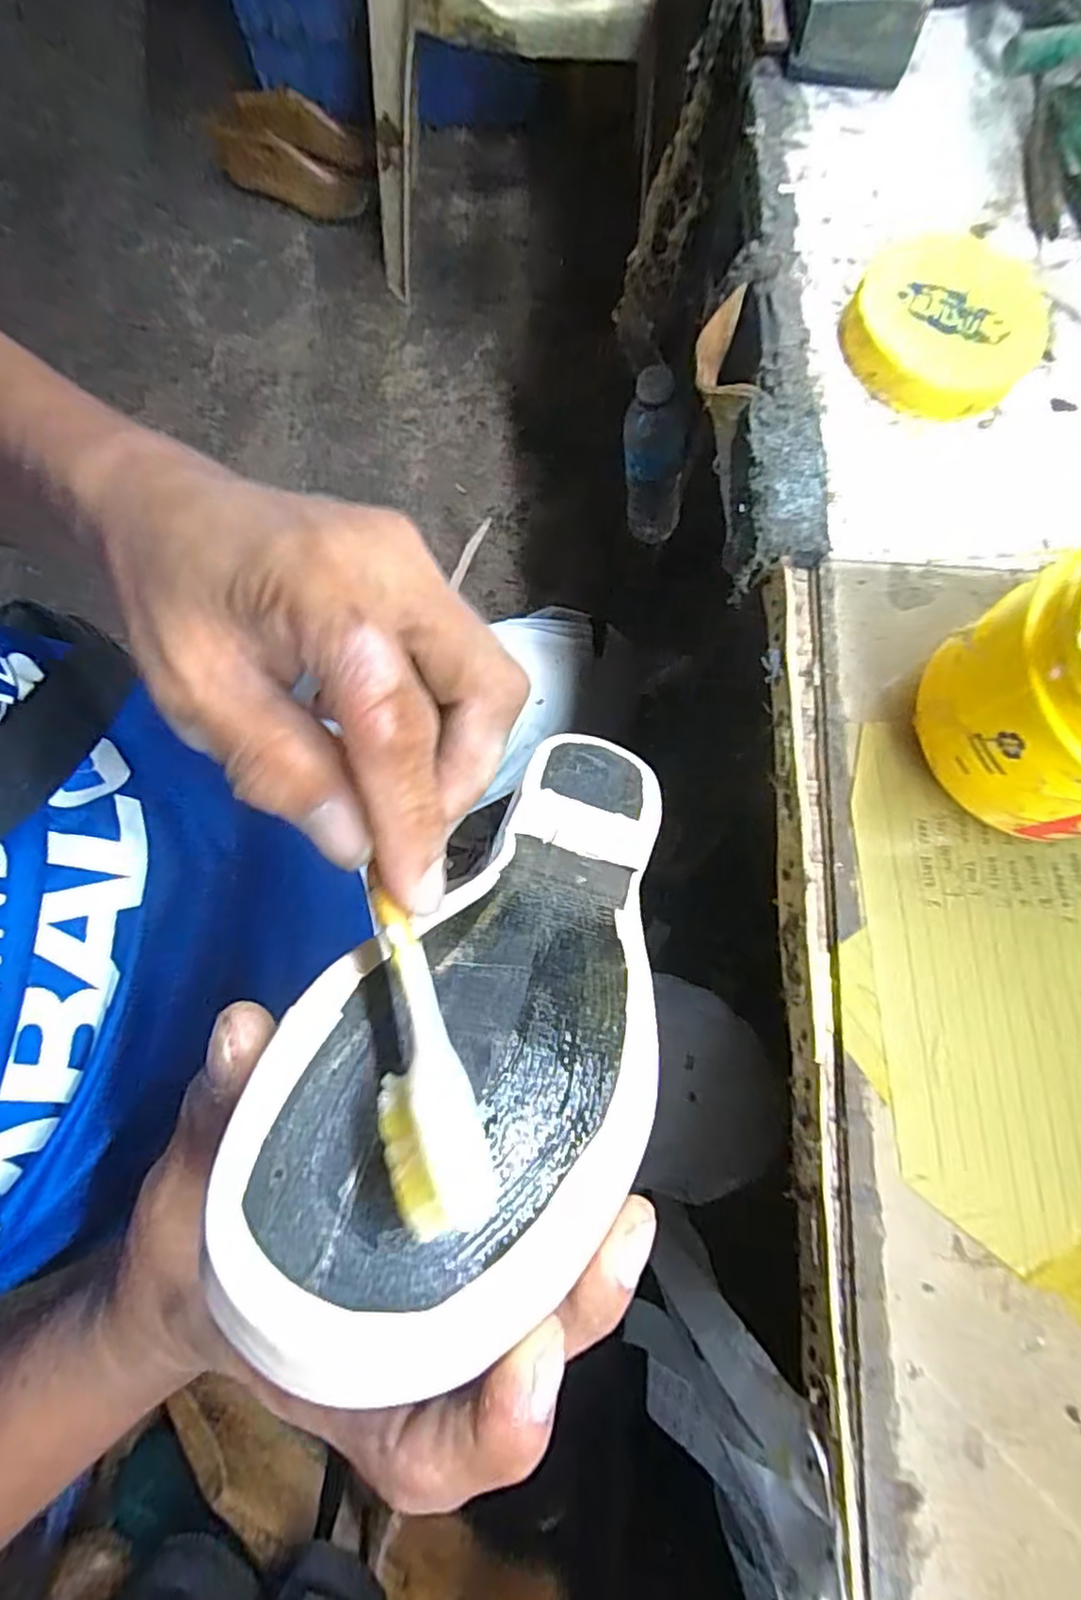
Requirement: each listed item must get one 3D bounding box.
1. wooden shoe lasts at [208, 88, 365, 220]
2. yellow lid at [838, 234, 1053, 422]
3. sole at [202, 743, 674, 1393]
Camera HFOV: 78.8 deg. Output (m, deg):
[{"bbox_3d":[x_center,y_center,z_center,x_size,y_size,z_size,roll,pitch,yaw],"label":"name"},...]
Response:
[{"bbox_3d":[-0.450,-1.170,1.196,0.321,0.110,0.120,21,78,5],"label":"wooden shoe lasts"},{"bbox_3d":[0.196,-0.231,0.316,0.087,0.019,0.098,30,78,5],"label":"yellow lid"},{"bbox_3d":[-0.002,0.050,0.224,0.089,0.035,0.240,25,35,4],"label":"sole"}]

